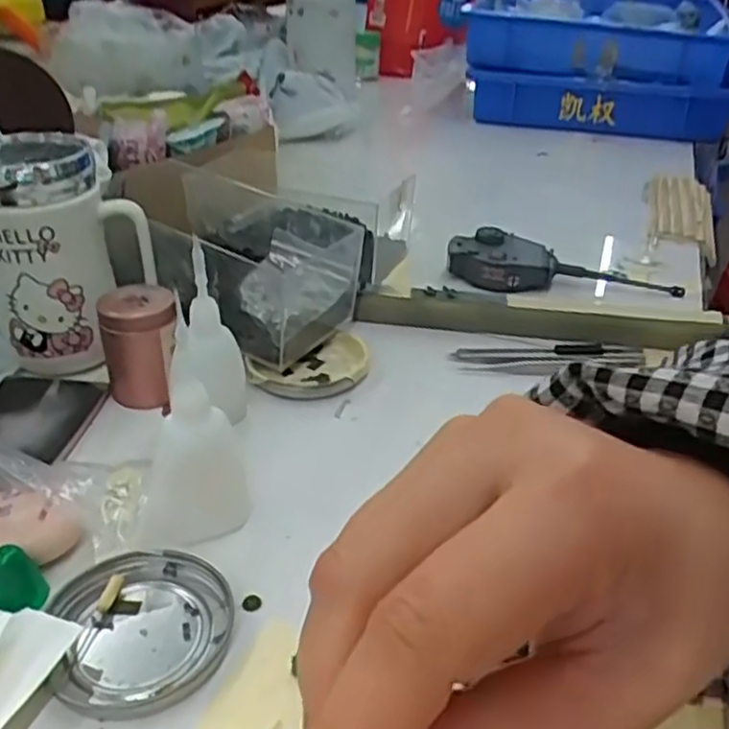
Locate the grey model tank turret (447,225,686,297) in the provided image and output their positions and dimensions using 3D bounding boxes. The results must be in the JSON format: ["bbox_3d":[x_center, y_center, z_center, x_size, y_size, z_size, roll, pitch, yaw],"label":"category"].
[{"bbox_3d":[0.163,-0.082,0.615,0.185,0.032,0.049,3,34,2],"label":"grey model tank turret"}]

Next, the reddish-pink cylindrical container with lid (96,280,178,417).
[{"bbox_3d":[-0.138,-0.012,0.461,0.044,0.061,0.049,-10,34,-19],"label":"reddish-pink cylindrical container with lid"}]

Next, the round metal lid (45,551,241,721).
[{"bbox_3d":[-0.094,0.111,0.319,0.073,0.009,0.076,2,32,-1],"label":"round metal lid"}]

